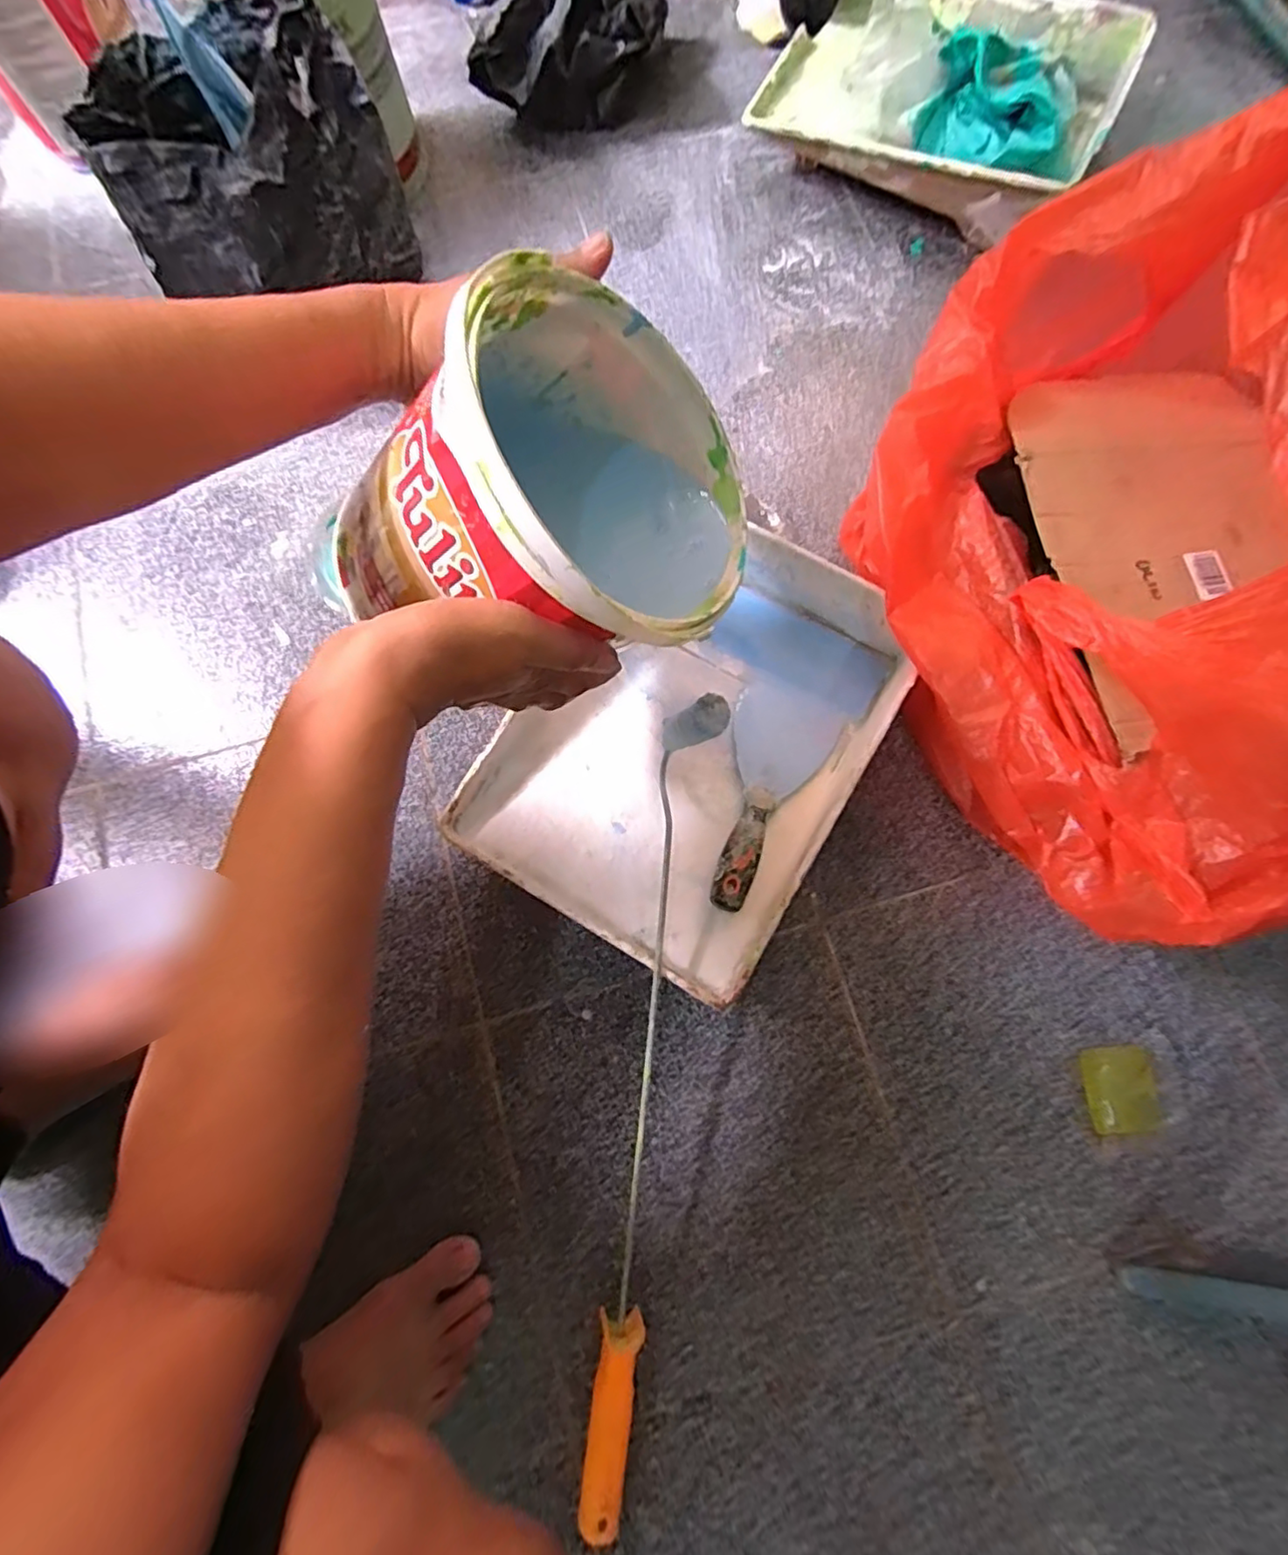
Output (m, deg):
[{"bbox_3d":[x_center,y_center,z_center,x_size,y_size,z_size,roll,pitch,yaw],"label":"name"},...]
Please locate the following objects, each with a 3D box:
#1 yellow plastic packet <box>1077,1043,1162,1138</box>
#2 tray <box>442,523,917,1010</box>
[{"bbox_3d":[0.386,0.253,0.489,0.052,0.004,0.063,-7,78,0],"label":"yellow plastic packet"},{"bbox_3d":[0.038,-0.034,0.525,0.275,0.074,0.355,31,80,7],"label":"tray"}]

